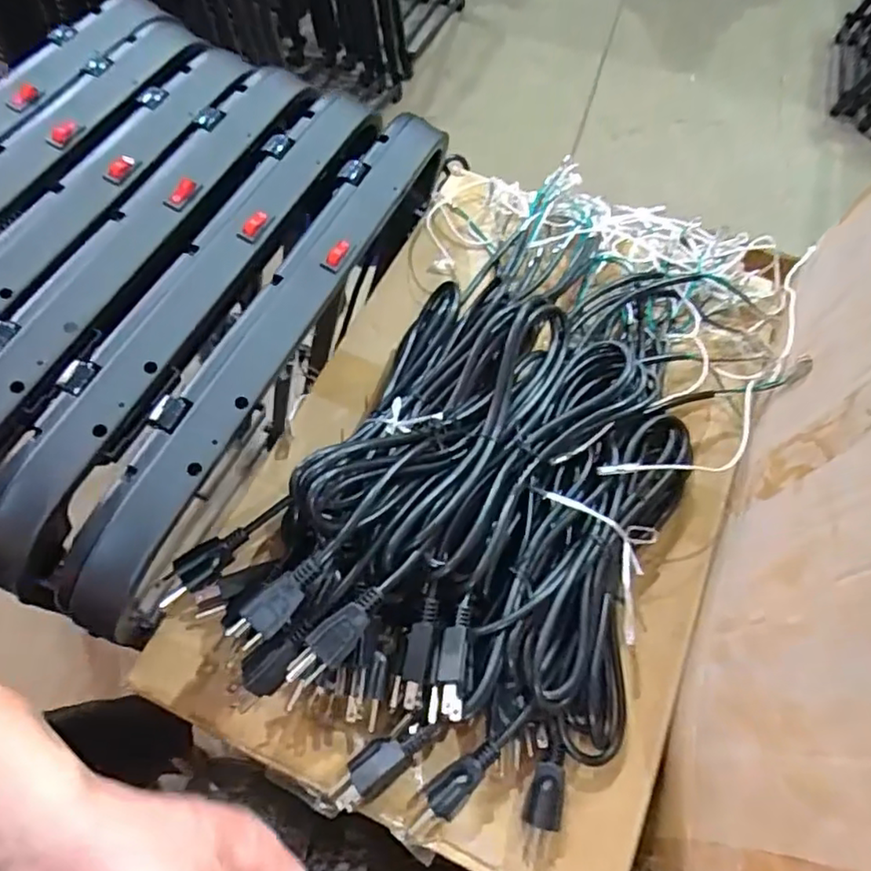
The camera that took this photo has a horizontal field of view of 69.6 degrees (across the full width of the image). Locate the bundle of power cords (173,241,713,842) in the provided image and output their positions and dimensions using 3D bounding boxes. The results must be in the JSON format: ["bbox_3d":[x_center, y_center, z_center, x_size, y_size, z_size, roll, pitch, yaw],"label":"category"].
[{"bbox_3d":[0.063,0.025,0.447,0.293,0.093,0.448,37,67,15],"label":"bundle of power cords"}]

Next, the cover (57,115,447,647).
[{"bbox_3d":[-0.104,-0.079,0.452,0.061,0.067,0.456,24,65,9],"label":"cover"}]

